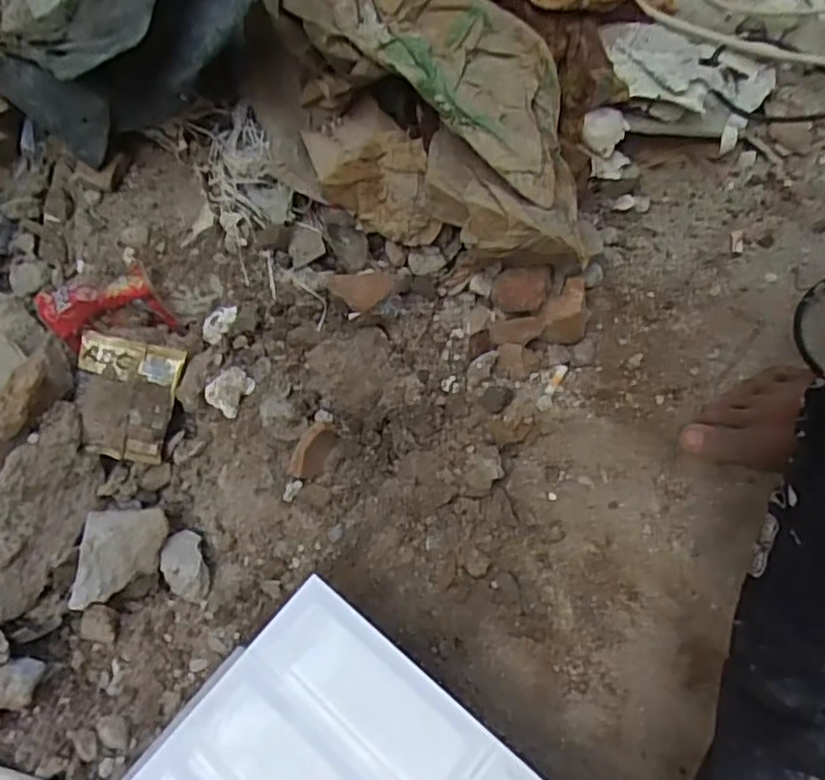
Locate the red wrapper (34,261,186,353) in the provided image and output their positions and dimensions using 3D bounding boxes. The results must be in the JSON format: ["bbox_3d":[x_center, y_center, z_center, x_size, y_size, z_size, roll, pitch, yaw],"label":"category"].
[{"bbox_3d":[-0.279,-0.072,0.602,0.111,0.058,0.047,-12,62,-3],"label":"red wrapper"}]

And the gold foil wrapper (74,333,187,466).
[{"bbox_3d":[-0.257,0.009,0.588,0.083,0.012,0.111,14,101,-14],"label":"gold foil wrapper"}]

